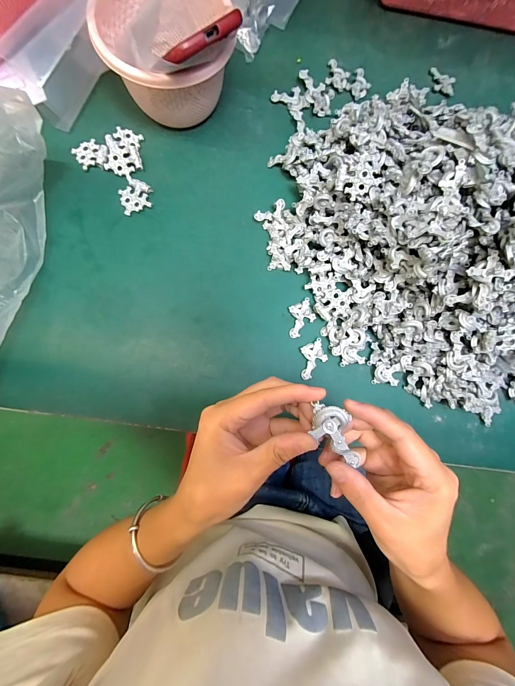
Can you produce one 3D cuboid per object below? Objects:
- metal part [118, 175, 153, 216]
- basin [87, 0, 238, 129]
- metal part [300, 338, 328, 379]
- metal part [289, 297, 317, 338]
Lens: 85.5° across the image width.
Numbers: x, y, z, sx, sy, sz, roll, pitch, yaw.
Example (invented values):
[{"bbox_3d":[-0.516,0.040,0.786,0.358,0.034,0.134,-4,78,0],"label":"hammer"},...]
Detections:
[{"bbox_3d":[-0.152,-0.186,0.348,0.037,0.007,0.045,-13,84,-6],"label":"metal part"},{"bbox_3d":[-0.099,-0.319,0.320,0.152,0.100,0.121,14,82,-2],"label":"basin"},{"bbox_3d":[0.069,0.019,0.337,0.031,0.005,0.048,-1,83,-4],"label":"metal part"},{"bbox_3d":[0.055,-0.031,0.343,0.031,0.005,0.048,-2,83,-5],"label":"metal part"}]

